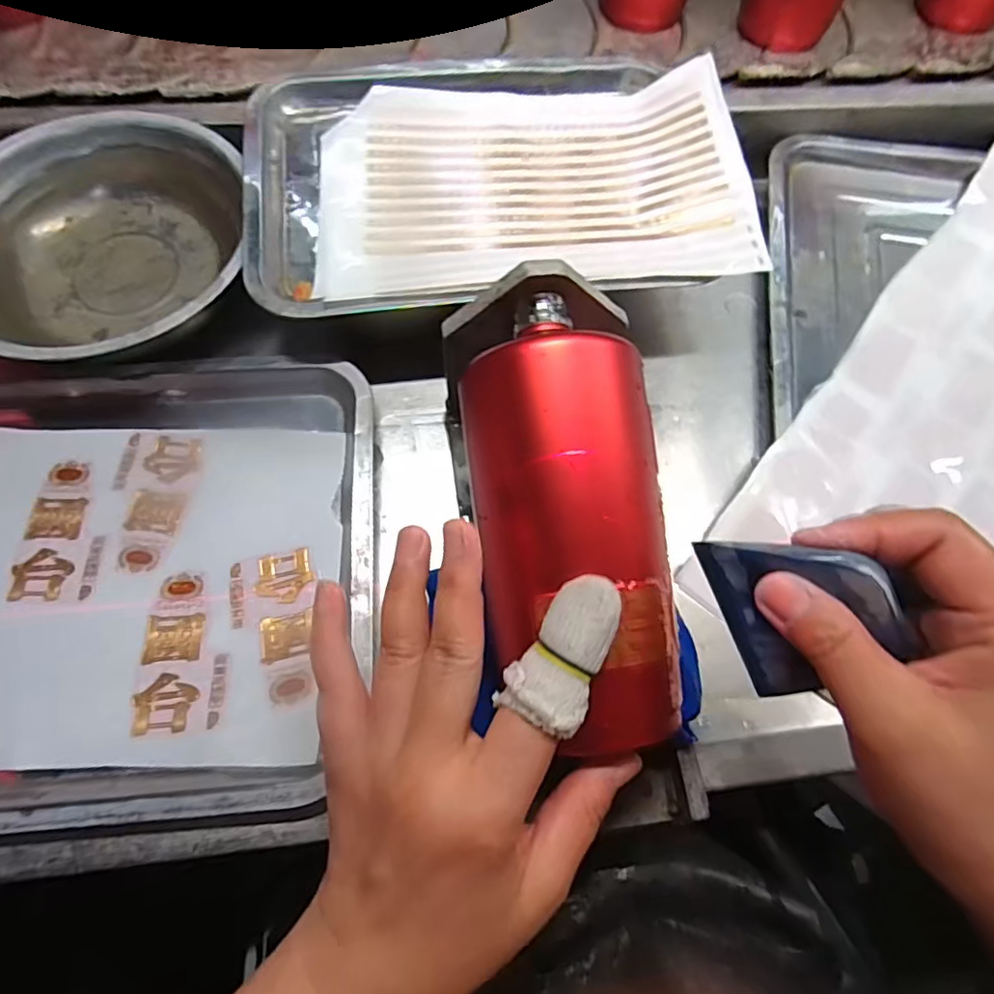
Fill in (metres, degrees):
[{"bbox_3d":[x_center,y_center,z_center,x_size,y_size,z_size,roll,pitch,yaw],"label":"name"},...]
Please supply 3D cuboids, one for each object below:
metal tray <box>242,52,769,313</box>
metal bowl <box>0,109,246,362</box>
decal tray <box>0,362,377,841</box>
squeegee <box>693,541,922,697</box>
[{"bbox_3d":[-0.002,-0.219,0.387,0.315,0.026,0.207,-6,71,-4],"label":"metal tray"},{"bbox_3d":[-0.275,-0.172,0.389,0.198,0.047,0.198,2,72,-6],"label":"metal bowl"},{"bbox_3d":[-0.248,0.038,0.322,0.344,0.027,0.261,-1,72,-6],"label":"decal tray"},{"bbox_3d":[0.117,0.047,0.218,0.004,0.063,0.075,-43,110,-41],"label":"squeegee"}]

